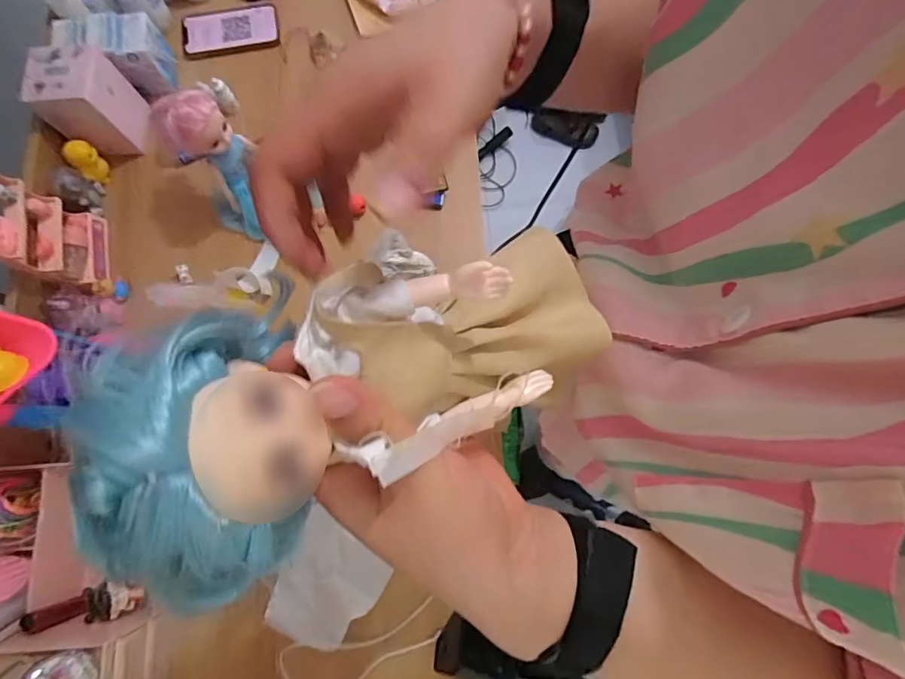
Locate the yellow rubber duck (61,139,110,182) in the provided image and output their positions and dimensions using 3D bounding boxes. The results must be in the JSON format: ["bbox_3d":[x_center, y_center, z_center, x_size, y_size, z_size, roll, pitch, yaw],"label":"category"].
[{"bbox_3d":[-0.520,-0.255,0.717,0.043,0.059,0.037,42,82,8],"label":"yellow rubber duck"}]

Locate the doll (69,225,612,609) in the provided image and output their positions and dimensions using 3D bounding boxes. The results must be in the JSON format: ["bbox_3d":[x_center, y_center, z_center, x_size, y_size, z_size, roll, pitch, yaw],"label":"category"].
[{"bbox_3d":[-0.022,0.008,0.206,0.224,0.062,0.096,-21,78,-32],"label":"doll"}]

